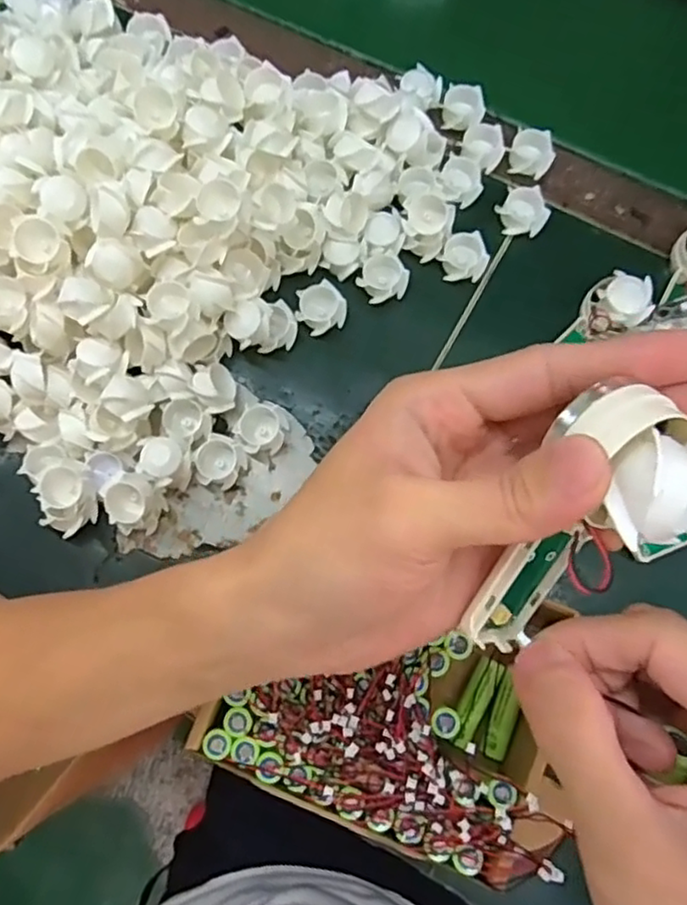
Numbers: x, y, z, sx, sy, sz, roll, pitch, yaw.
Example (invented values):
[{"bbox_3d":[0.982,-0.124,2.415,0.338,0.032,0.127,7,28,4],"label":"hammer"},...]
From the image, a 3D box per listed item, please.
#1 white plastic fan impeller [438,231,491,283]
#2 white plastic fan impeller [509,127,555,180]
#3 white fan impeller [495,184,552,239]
[{"bbox_3d":[0.077,-0.126,0.417,0.029,0.012,0.029,-1,76,2],"label":"white plastic fan impeller"},{"bbox_3d":[0.127,-0.201,0.433,0.028,0.009,0.031,14,77,6],"label":"white plastic fan impeller"},{"bbox_3d":[0.118,-0.158,0.422,0.032,0.011,0.028,9,77,5],"label":"white fan impeller"}]

